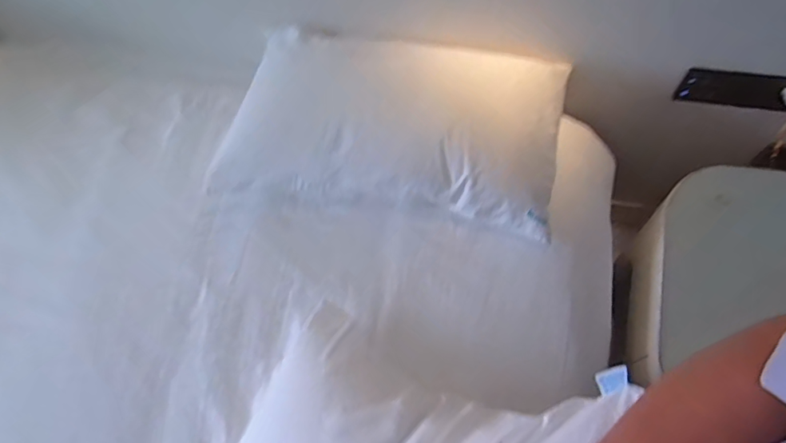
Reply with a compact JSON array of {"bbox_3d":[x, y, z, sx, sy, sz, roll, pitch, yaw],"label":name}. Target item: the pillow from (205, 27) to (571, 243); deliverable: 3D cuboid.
[{"bbox_3d":[-0.013,-0.226,0.994,0.722,0.211,0.377,9,63,9],"label":"pillow"}]

